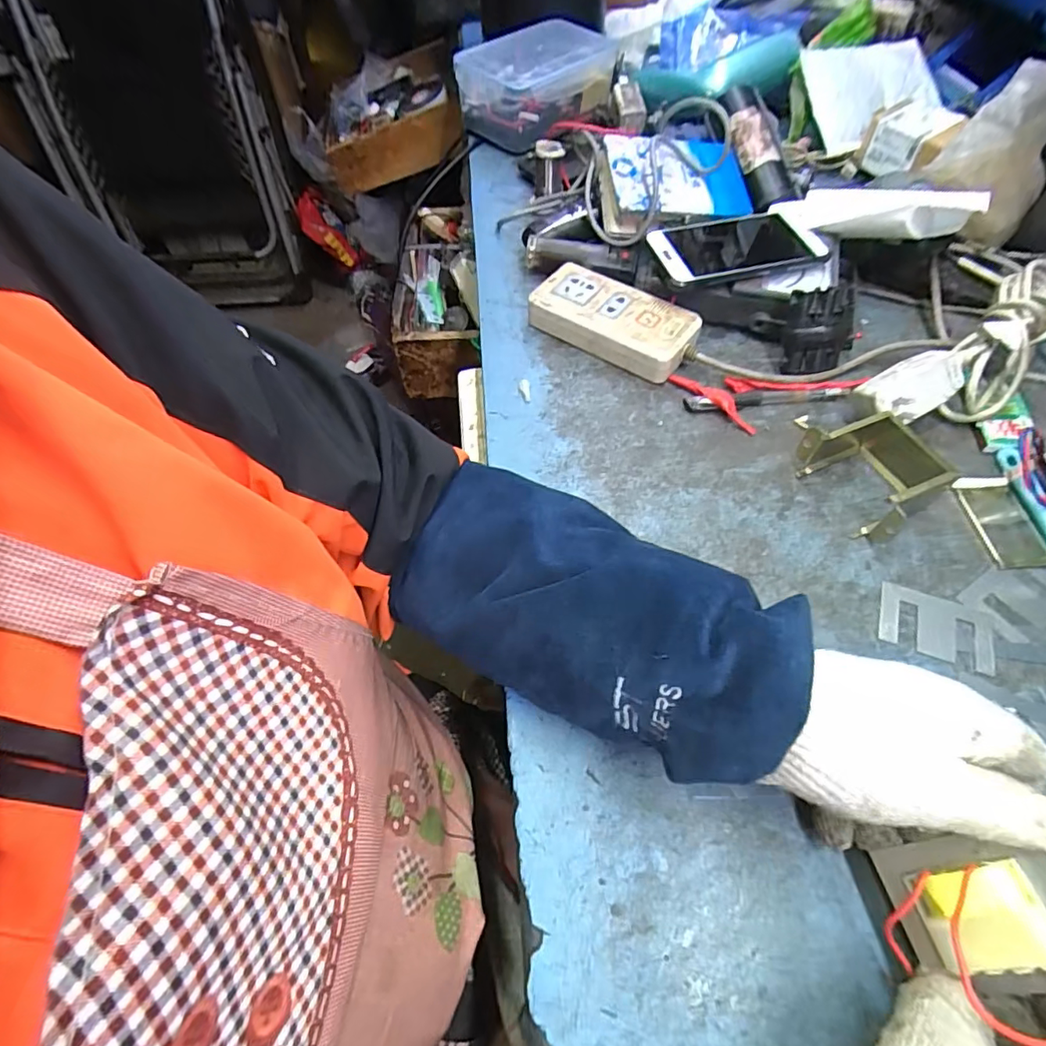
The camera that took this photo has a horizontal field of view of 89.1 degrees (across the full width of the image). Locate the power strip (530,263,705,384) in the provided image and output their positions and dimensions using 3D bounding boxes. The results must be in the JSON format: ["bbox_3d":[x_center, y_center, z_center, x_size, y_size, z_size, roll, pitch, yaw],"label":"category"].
[{"bbox_3d":[0.084,-0.183,0.486,0.144,0.036,0.067,32,64,21],"label":"power strip"}]

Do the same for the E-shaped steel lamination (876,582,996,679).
[{"bbox_3d":[0.265,0.066,0.341,0.065,0.004,0.044,18,60,13],"label":"E-shaped steel lamination"}]

